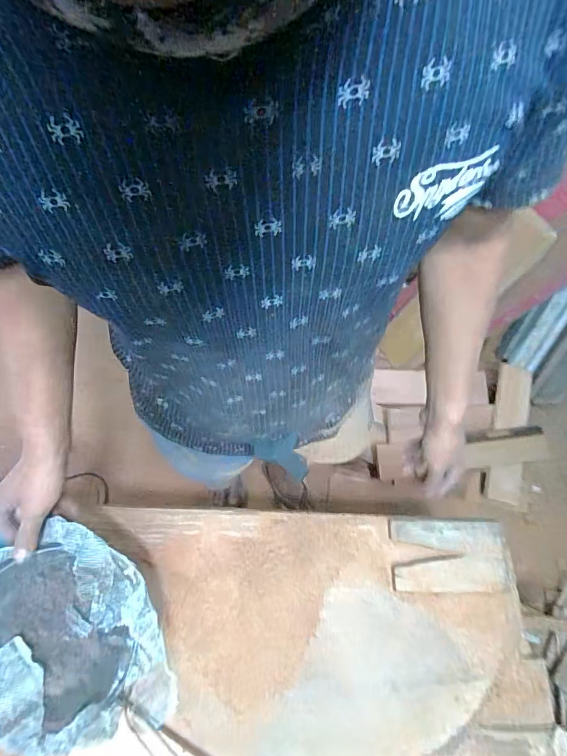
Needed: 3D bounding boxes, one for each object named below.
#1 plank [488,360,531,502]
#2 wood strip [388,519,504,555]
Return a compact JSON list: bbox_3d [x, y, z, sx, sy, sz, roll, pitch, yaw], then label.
[{"bbox_3d":[0.749,0.178,1.391,0.102,0.028,0.449,9,76,12],"label":"plank"},{"bbox_3d":[0.289,0.281,0.752,0.195,0.020,0.053,3,68,0],"label":"wood strip"}]

